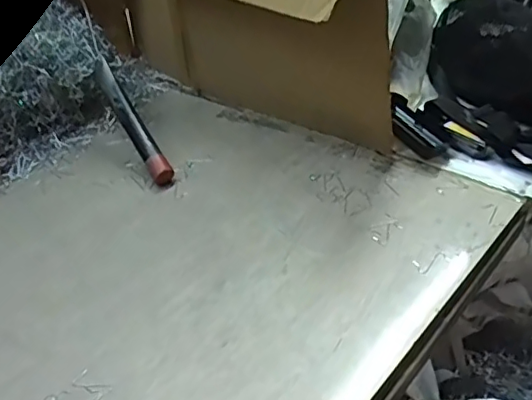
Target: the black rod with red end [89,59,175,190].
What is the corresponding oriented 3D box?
[{"bbox_3d":[-0.173,-0.102,0.716,0.023,0.023,0.207,-24,64,-22],"label":"black rod with red end"}]

